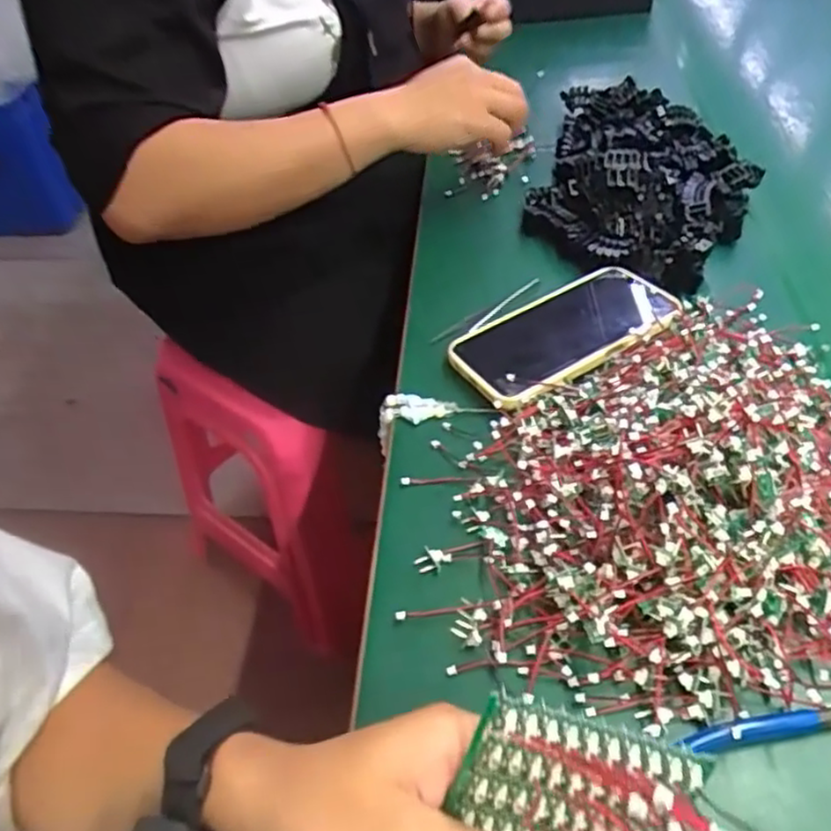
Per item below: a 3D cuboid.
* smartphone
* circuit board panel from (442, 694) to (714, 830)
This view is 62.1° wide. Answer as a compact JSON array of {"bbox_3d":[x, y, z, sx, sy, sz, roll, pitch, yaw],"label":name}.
[{"bbox_3d":[0.110,-0.065,0.508,0.169,0.007,0.086,-27,49,-19],"label":"smartphone"},{"bbox_3d":[0.055,0.148,0.256,0.079,0.084,0.010,17,22,5],"label":"circuit board panel"}]

